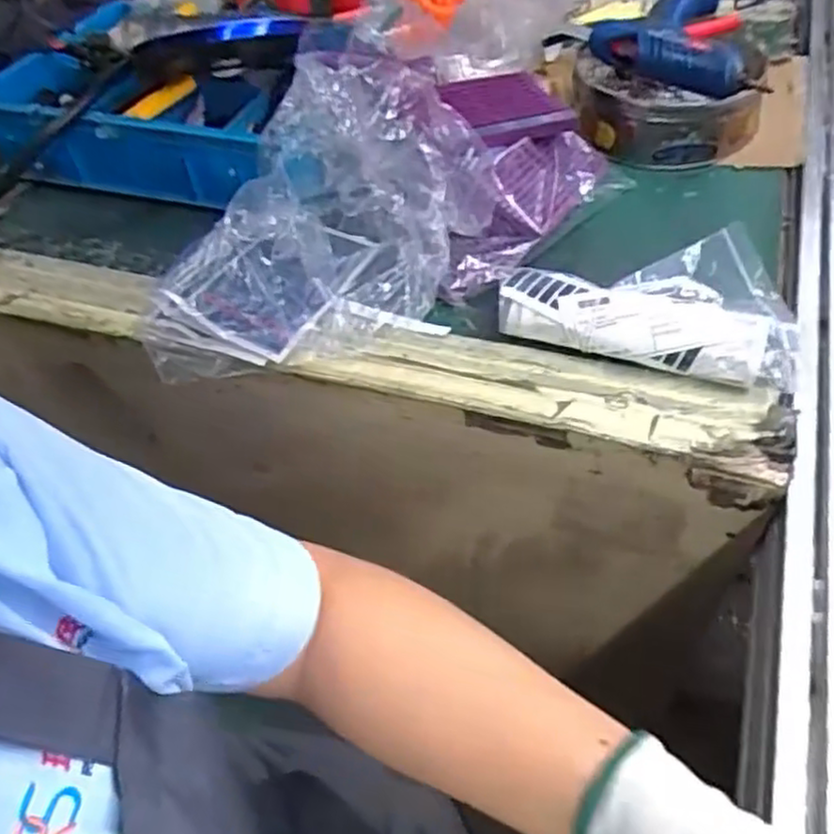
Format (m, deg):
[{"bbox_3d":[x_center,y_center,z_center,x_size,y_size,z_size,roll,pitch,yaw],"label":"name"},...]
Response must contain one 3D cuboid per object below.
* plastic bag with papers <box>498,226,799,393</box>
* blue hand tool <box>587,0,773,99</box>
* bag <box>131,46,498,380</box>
[{"bbox_3d":[0.170,-0.082,0.534,0.207,0.043,0.106,12,51,16],"label":"plastic bag with papers"},{"bbox_3d":[0.274,-0.356,0.684,0.144,0.040,0.184,-29,52,-18],"label":"blue hand tool"},{"bbox_3d":[-0.082,-0.149,0.550,0.185,0.122,0.228,22,55,24],"label":"bag"}]

